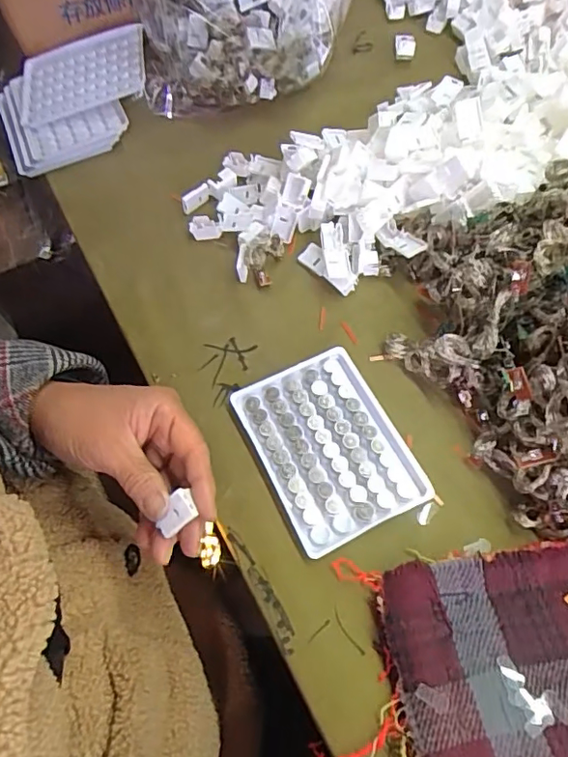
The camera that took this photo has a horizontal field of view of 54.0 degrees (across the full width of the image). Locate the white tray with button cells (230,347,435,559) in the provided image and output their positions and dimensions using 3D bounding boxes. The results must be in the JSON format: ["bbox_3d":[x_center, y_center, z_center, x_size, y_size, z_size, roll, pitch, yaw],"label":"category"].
[{"bbox_3d":[0.031,0.046,0.389,0.093,0.009,0.128,-24,64,-10],"label":"white tray with button cells"}]

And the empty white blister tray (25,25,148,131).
[{"bbox_3d":[-0.199,-0.302,0.551,0.128,0.008,0.100,-17,65,7],"label":"empty white blister tray"}]

